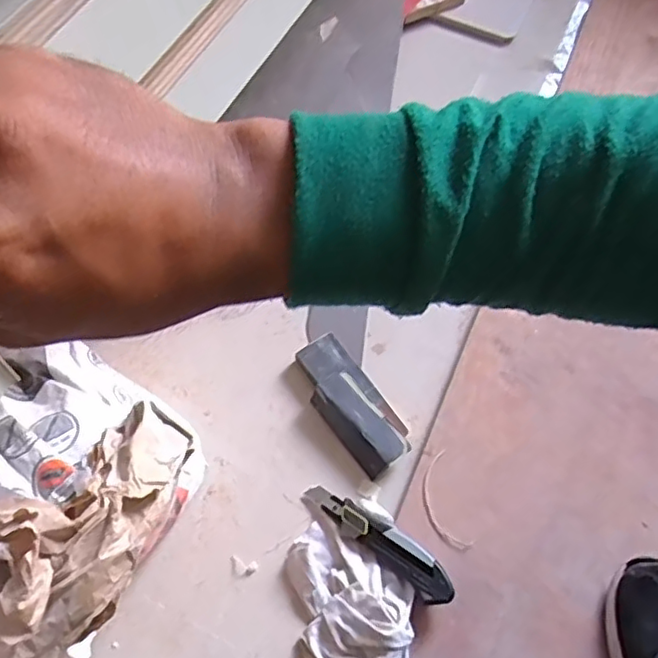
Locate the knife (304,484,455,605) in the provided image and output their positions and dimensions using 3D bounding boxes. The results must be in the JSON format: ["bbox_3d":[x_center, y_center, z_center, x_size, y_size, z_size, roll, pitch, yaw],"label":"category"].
[{"bbox_3d":[0.050,0.210,0.633,0.170,0.027,0.035,36,66,18],"label":"knife"}]

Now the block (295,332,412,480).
[{"bbox_3d":[0.024,0.082,0.708,0.067,0.029,0.164,-33,66,-18],"label":"block"}]

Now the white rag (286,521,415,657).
[{"bbox_3d":[0.014,0.263,0.599,0.114,0.042,0.152,-37,67,-20],"label":"white rag"}]

